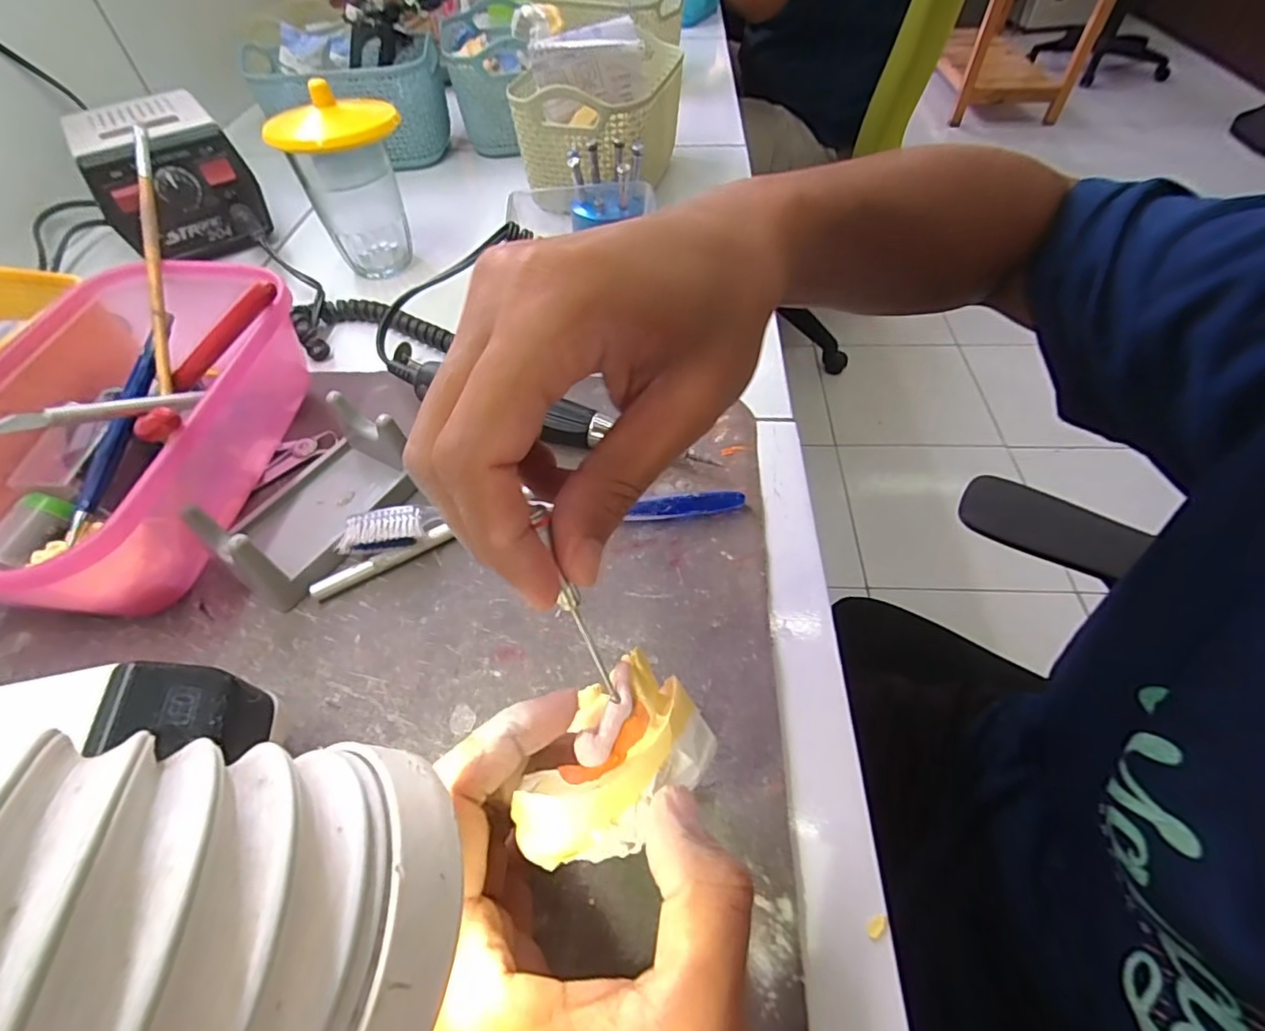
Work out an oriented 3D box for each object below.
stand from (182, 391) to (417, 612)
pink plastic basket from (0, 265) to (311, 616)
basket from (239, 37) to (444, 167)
[{"bbox_3d":[-0.156,-0.010,0.276,0.065,0.037,0.099,20,56,18],"label":"stand"},{"bbox_3d":[-0.253,-0.044,0.282,0.138,0.071,0.198,3,53,5],"label":"pink plastic basket"},{"bbox_3d":[-0.271,-0.403,0.559,0.180,0.094,0.120,0,52,3],"label":"basket"}]

